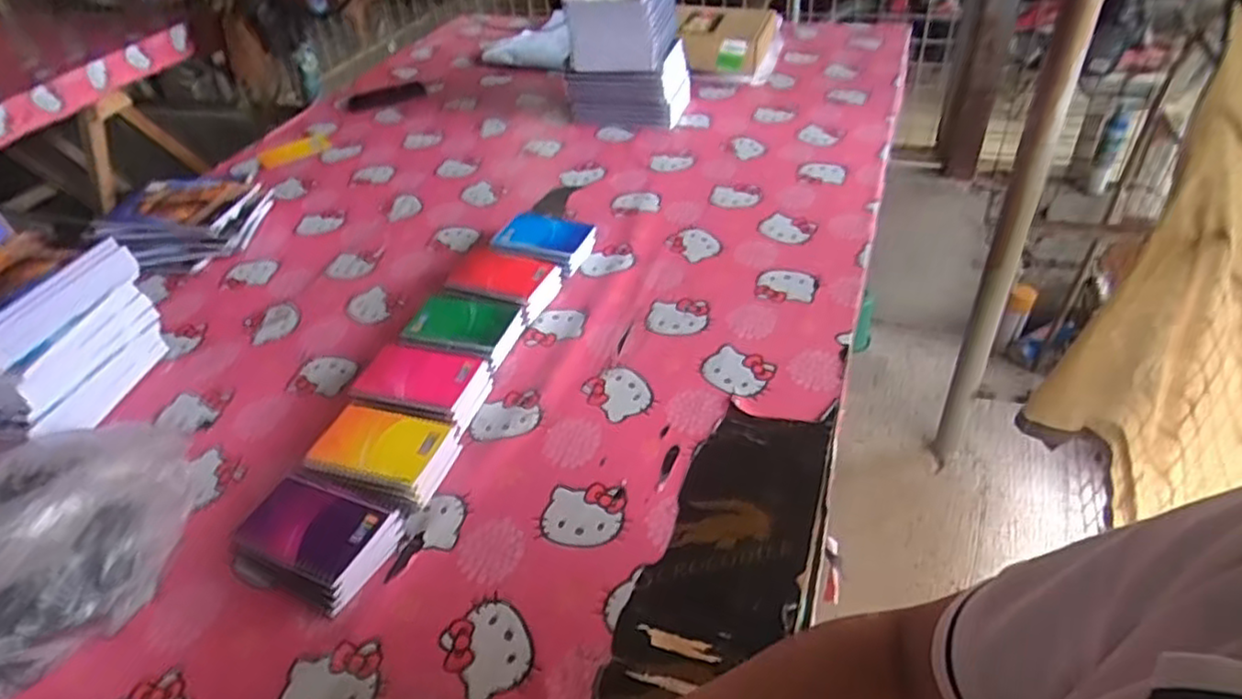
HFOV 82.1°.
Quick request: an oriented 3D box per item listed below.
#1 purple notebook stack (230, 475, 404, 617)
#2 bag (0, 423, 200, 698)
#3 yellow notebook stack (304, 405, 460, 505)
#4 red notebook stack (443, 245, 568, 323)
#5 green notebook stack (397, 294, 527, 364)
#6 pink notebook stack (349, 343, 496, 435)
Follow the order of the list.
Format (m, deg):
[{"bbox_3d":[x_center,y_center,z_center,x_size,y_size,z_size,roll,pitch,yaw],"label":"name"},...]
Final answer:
[{"bbox_3d":[-0.280,0.175,0.667,0.138,0.045,0.101,16,45,25],"label":"purple notebook stack"},{"bbox_3d":[-0.543,0.166,0.643,0.276,0.146,0.250,-19,41,-14],"label":"bag"},{"bbox_3d":[-0.244,0.110,0.743,0.138,0.043,0.101,4,41,13],"label":"yellow notebook stack"},{"bbox_3d":[-0.154,-0.090,0.951,0.138,0.047,0.103,15,45,24],"label":"red notebook stack"},{"bbox_3d":[-0.194,-0.021,0.887,0.132,0.038,0.100,8,42,18],"label":"green notebook stack"},{"bbox_3d":[-0.225,0.044,0.818,0.137,0.046,0.103,5,41,14],"label":"pink notebook stack"}]

